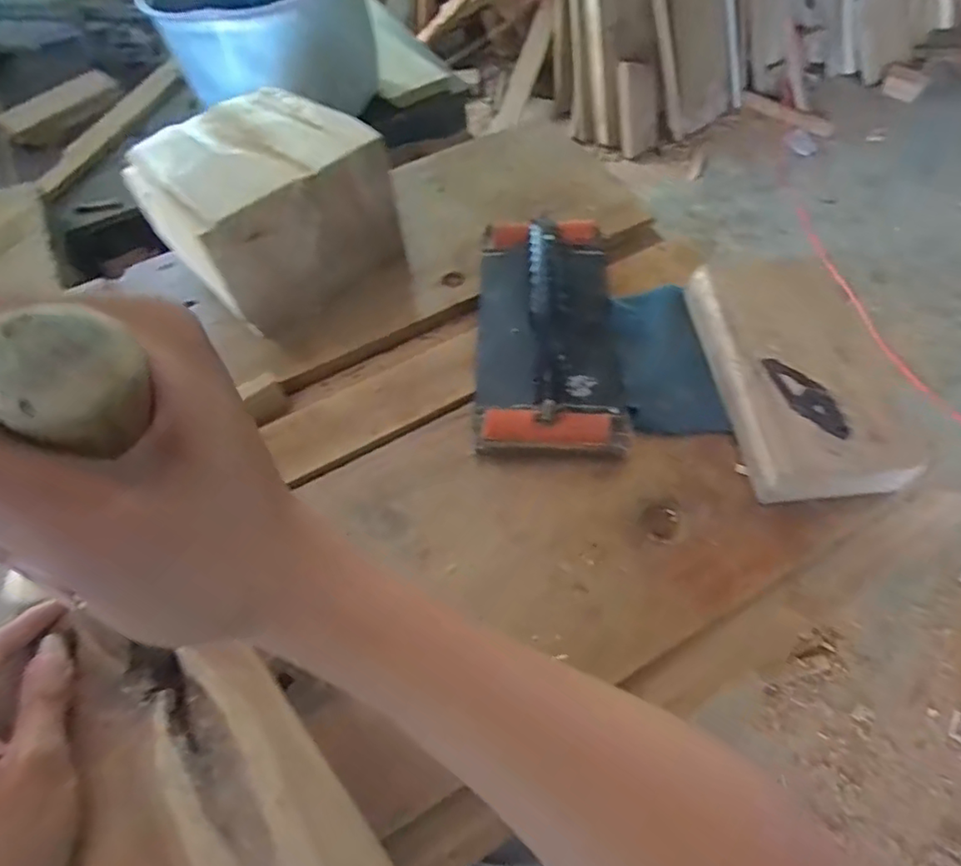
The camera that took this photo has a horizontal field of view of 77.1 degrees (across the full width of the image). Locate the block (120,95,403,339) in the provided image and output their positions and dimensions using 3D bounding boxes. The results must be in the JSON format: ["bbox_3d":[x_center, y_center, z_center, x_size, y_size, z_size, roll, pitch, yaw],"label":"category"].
[{"bbox_3d":[-0.163,-0.177,0.468,0.148,0.102,0.140,-40,64,-20],"label":"block"}]

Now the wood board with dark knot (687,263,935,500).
[{"bbox_3d":[0.211,-0.041,0.398,0.106,0.037,0.170,-4,58,0],"label":"wood board with dark knot"}]

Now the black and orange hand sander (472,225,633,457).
[{"bbox_3d":[0.046,-0.090,0.427,0.099,0.067,0.215,-1,58,3],"label":"black and orange hand sander"}]

